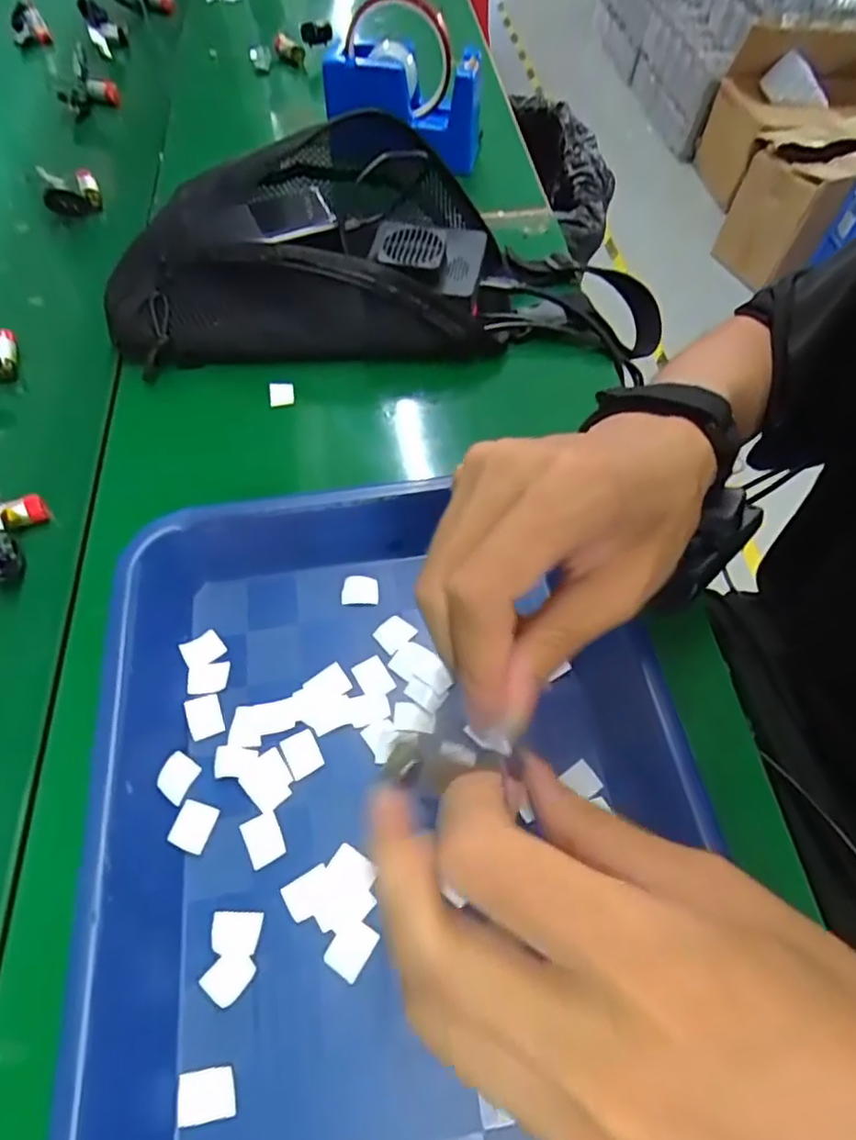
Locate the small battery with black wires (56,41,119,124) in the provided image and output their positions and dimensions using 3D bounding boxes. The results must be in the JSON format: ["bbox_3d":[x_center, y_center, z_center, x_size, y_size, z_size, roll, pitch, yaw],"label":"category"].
[{"bbox_3d":[-0.334,-0.476,0.597,0.054,0.055,0.030,-18,62,-14],"label":"small battery with black wires"}]

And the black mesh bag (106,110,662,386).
[{"bbox_3d":[-0.034,-0.235,0.448,0.368,0.121,0.180,-1,60,-4],"label":"black mesh bag"}]

